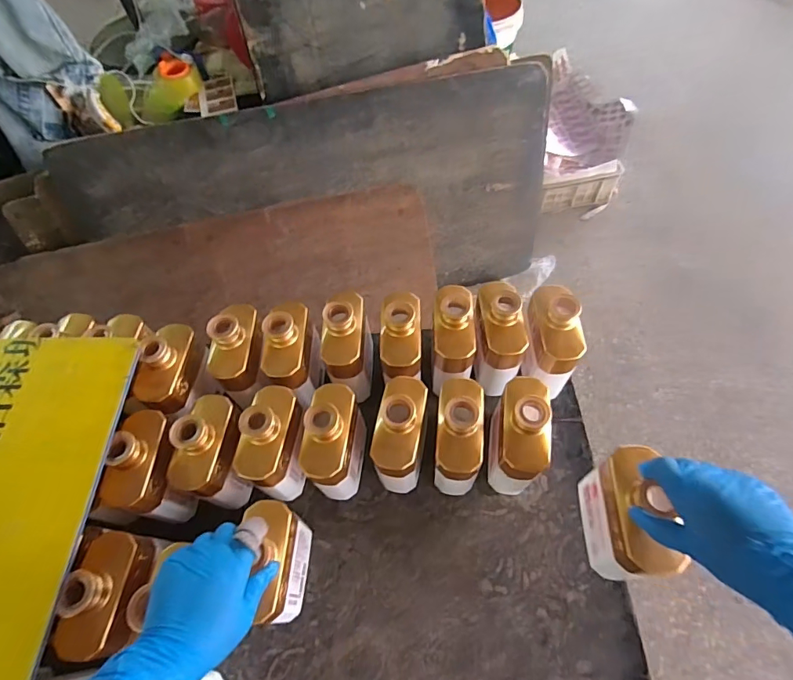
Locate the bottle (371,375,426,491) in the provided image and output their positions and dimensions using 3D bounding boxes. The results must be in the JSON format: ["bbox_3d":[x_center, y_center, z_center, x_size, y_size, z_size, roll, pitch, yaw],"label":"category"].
[{"bbox_3d":[0.007,0.122,0.558,0.051,0.156,0.111,8,62,8],"label":"bottle"}]

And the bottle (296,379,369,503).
[{"bbox_3d":[-0.076,0.129,0.558,0.059,0.159,0.119,6,62,7],"label":"bottle"}]

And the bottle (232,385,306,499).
[{"bbox_3d":[-0.151,0.132,0.557,0.055,0.151,0.118,11,62,10],"label":"bottle"}]

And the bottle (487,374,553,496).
[{"bbox_3d":[0.148,0.123,0.546,0.063,0.160,0.122,6,62,7],"label":"bottle"}]

